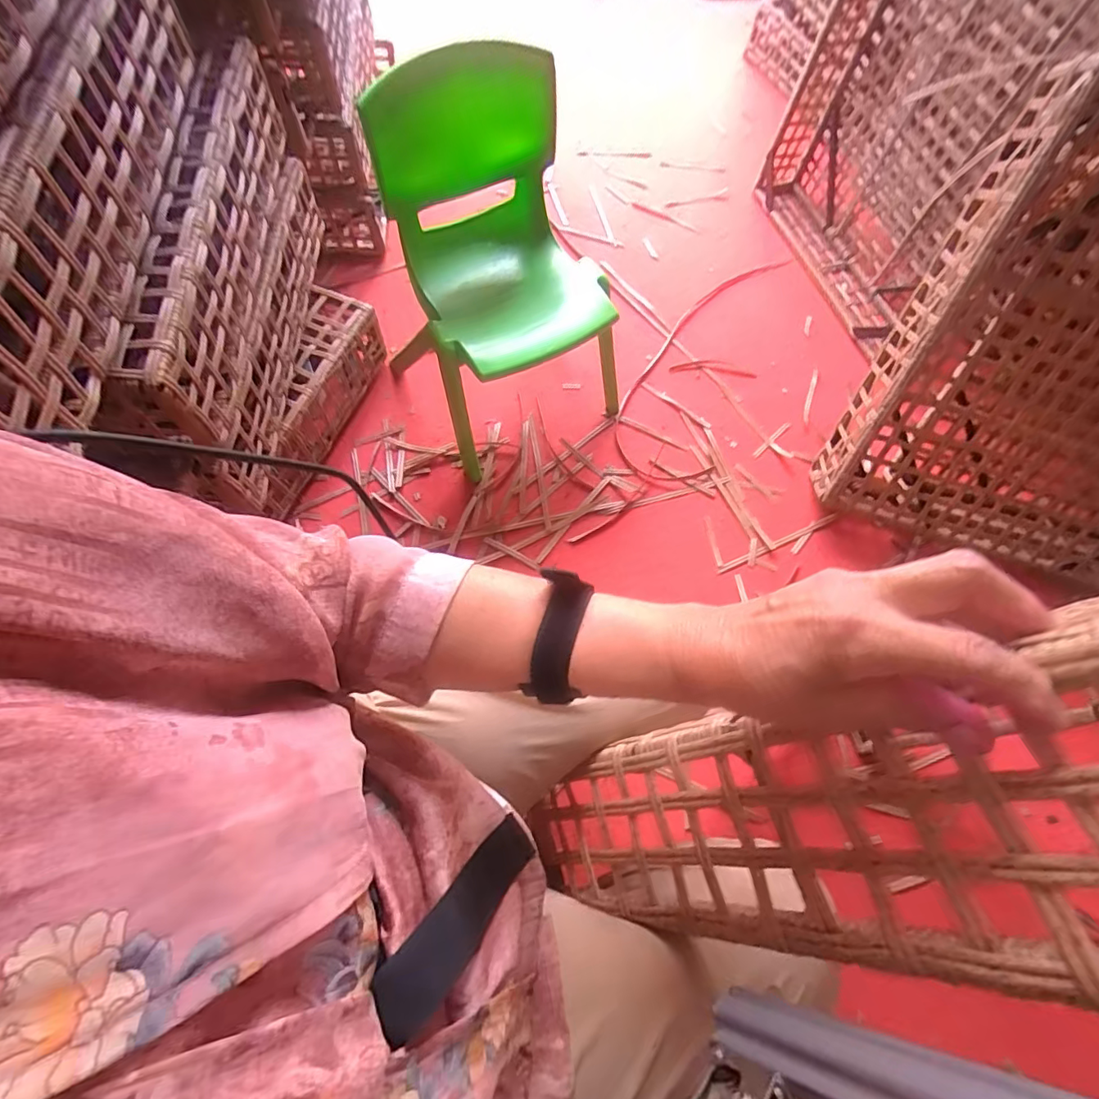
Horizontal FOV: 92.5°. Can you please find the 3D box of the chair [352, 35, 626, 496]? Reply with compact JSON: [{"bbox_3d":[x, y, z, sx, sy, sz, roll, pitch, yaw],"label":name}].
[{"bbox_3d":[-0.064,-0.408,0.812,0.318,0.475,0.258,-28,73,-14],"label":"chair"}]

